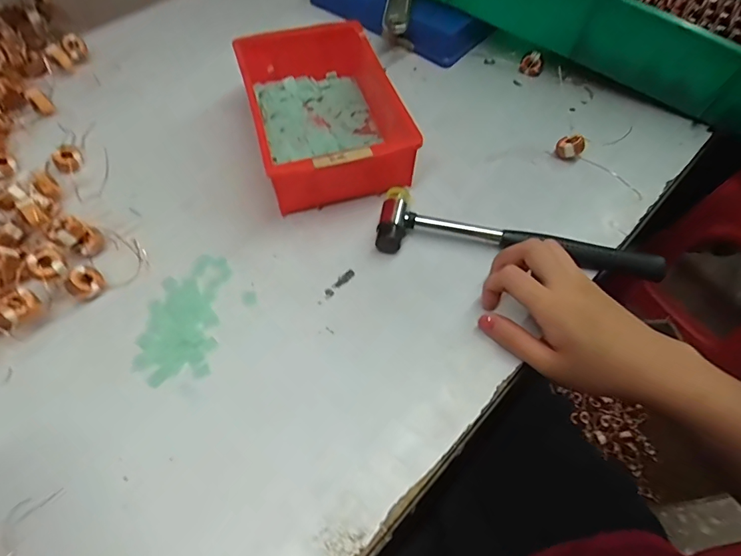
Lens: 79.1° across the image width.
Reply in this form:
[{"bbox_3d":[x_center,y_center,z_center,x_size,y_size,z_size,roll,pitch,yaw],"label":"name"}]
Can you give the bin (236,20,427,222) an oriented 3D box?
[{"bbox_3d":[-0.048,-0.164,0.437,0.128,0.060,0.197,-14,59,-11],"label":"bin"}]

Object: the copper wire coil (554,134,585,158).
[{"bbox_3d":[0.200,-0.131,0.449,0.025,0.025,0.013,24,60,13],"label":"copper wire coil"}]

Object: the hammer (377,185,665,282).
[{"bbox_3d":[0.126,-0.030,0.379,0.237,0.018,0.059,11,60,5],"label":"hammer"}]

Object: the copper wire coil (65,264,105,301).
[{"bbox_3d":[-0.223,0.004,0.354,0.019,0.022,0.025,14,58,7],"label":"copper wire coil"}]

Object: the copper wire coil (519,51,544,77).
[{"bbox_3d":[0.190,-0.252,0.527,0.027,0.022,0.020,20,61,9],"label":"copper wire coil"}]

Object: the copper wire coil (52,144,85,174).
[{"bbox_3d":[-0.288,-0.114,0.427,0.025,0.011,0.024,1,57,-2],"label":"copper wire coil"}]

